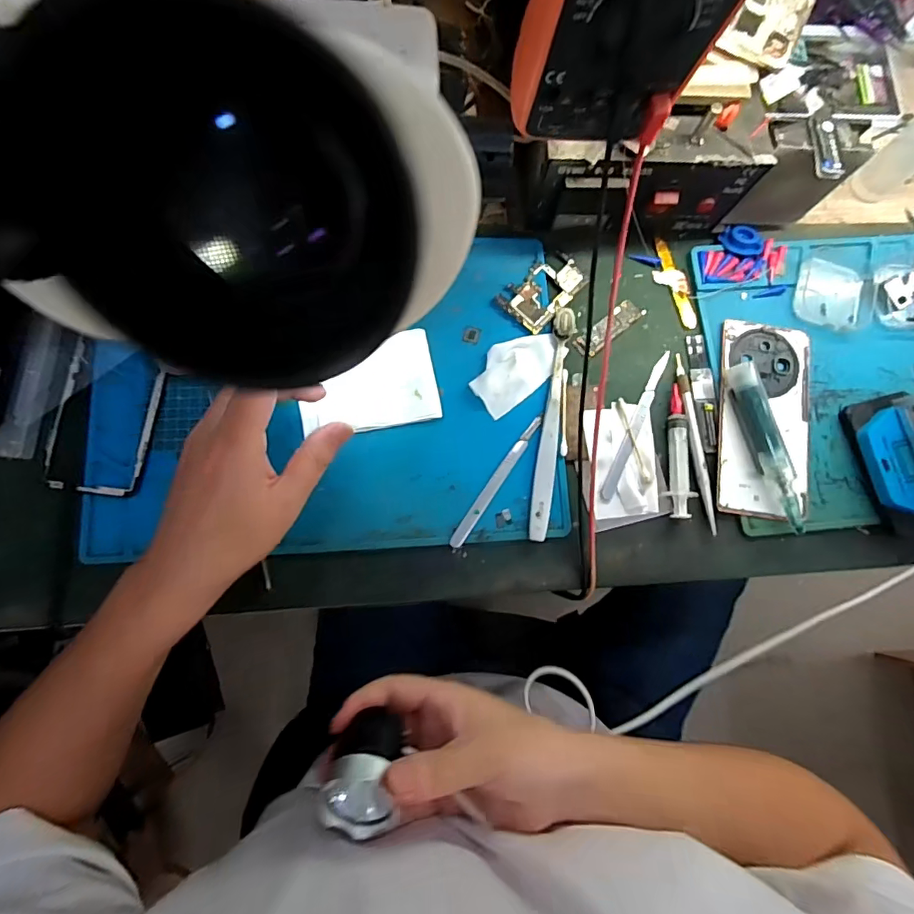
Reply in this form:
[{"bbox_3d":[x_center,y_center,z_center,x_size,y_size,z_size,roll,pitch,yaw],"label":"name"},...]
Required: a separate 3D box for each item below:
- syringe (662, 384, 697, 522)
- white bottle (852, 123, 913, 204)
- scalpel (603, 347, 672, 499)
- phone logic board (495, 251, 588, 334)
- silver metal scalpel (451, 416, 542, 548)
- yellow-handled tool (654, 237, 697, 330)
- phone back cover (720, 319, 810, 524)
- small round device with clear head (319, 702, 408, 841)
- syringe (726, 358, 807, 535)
[{"bbox_3d":[0.174,-0.005,0.384,0.021,0.010,0.105,1,83,-4],"label":"syringe"},{"bbox_3d":[0.385,-0.257,0.412,0.036,0.076,0.035,-34,87,-8],"label":"white bottle"},{"bbox_3d":[0.145,-0.028,0.390,0.010,0.004,0.134,27,82,-1],"label":"scalpel"},{"bbox_3d":[0.073,-0.139,0.405,0.077,0.009,0.044,-44,88,-8],"label":"phone logic board"},{"bbox_3d":[0.031,0.018,0.373,0.010,0.006,0.118,35,82,0],"label":"silver metal scalpel"},{"bbox_3d":[0.188,-0.150,0.419,0.013,0.005,0.085,-15,84,-6],"label":"yellow-handled tool"},{"bbox_3d":[0.253,-0.032,0.394,0.075,0.011,0.161,8,82,-3],"label":"phone back cover"},{"bbox_3d":[-0.050,0.172,0.265,0.037,0.032,0.052,11,82,-3],"label":"small round device with clear head"},{"bbox_3d":[0.242,-0.008,0.384,0.020,0.022,0.134,-14,84,-6],"label":"syringe"}]

